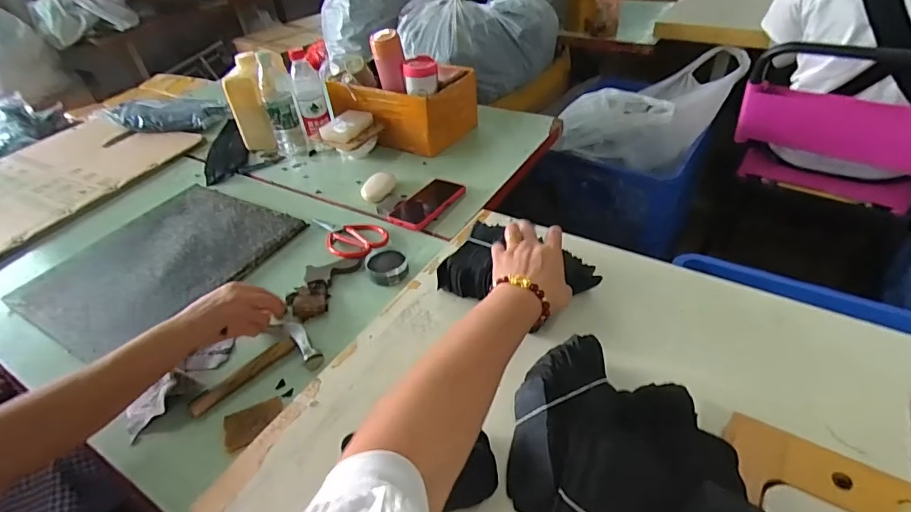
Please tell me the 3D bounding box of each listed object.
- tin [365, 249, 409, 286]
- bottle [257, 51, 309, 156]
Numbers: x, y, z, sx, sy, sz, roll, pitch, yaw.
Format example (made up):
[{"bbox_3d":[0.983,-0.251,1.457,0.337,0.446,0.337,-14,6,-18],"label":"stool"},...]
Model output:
[{"bbox_3d":[-0.110,0.014,0.748,0.065,0.023,0.071,-3,41,3],"label":"tin"},{"bbox_3d":[-0.395,-0.335,1.066,0.065,0.217,0.061,-16,42,-13],"label":"bottle"}]

